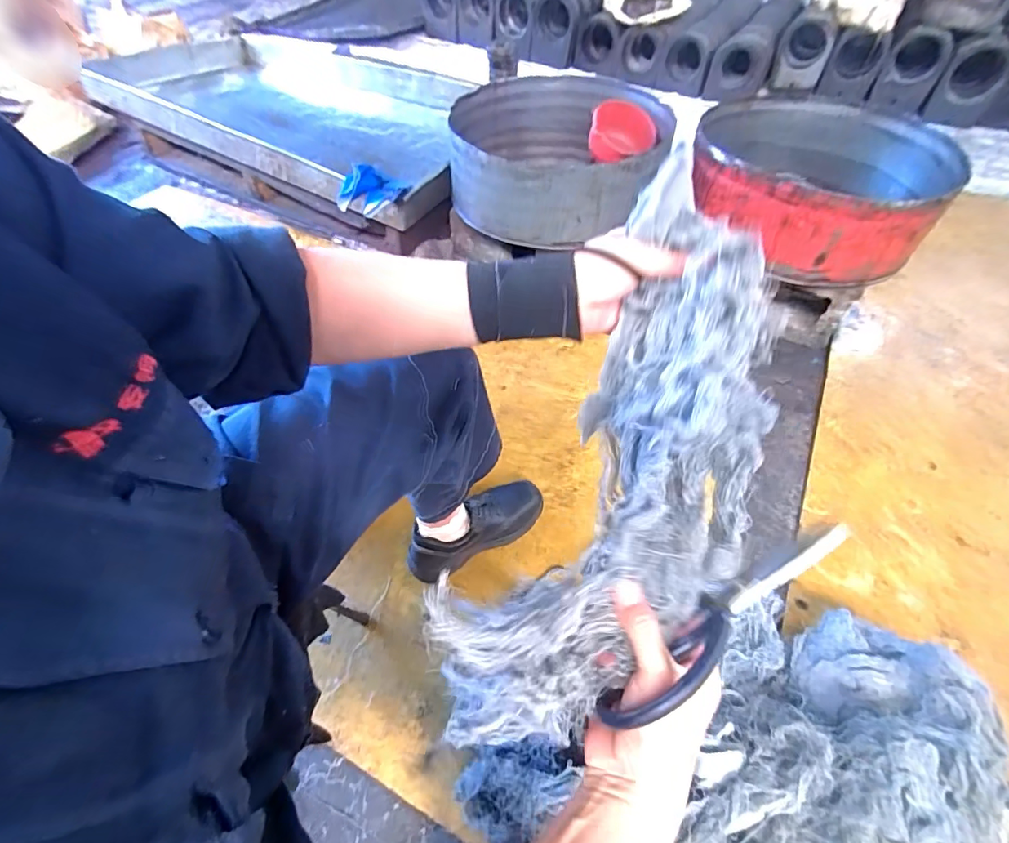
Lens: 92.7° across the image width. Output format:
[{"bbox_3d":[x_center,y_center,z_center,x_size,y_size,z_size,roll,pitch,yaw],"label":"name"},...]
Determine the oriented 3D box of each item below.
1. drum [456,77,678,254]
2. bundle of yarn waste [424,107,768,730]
[{"bbox_3d":[0.139,-0.698,1.266,0.540,0.196,0.582,0,52,-2],"label":"drum"},{"bbox_3d":[0.085,0.040,0.329,0.155,0.080,0.403,24,87,15],"label":"bundle of yarn waste"}]

